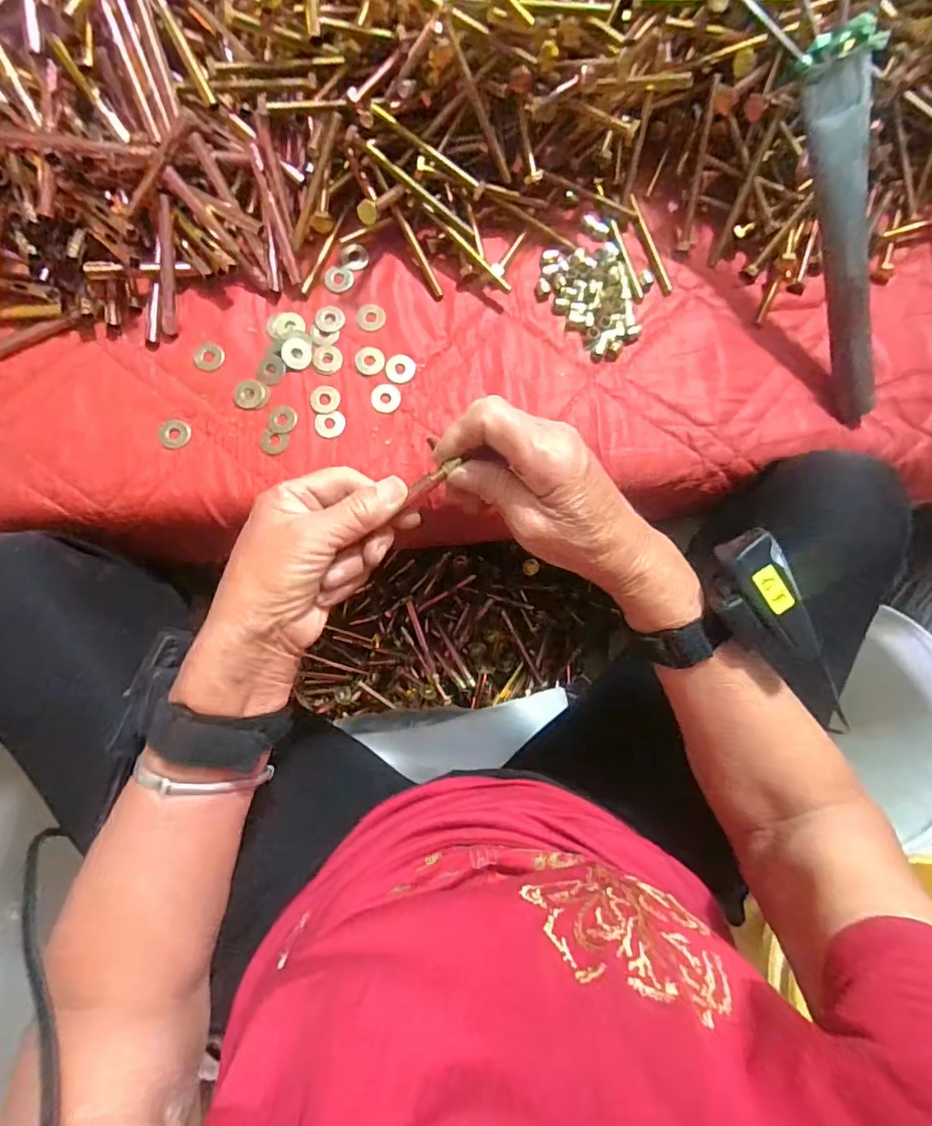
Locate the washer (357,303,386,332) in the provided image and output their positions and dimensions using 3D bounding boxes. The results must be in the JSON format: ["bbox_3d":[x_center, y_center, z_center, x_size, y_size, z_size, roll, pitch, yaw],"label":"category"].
[{"bbox_3d":[-0.072,-0.188,0.419,0.021,0.004,0.022,0,83,-3],"label":"washer"}]

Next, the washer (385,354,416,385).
[{"bbox_3d":[-0.050,-0.147,0.413,0.022,0.004,0.022,0,83,-3],"label":"washer"}]

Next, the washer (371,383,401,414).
[{"bbox_3d":[-0.060,-0.124,0.408,0.022,0.004,0.023,0,83,-3],"label":"washer"}]

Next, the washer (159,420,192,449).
[{"bbox_3d":[-0.213,-0.095,0.399,0.022,0.004,0.020,0,83,-3],"label":"washer"}]

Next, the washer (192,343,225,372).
[{"bbox_3d":[-0.191,-0.153,0.405,0.022,0.004,0.021,0,83,-3],"label":"washer"}]

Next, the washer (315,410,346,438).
[{"bbox_3d":[-0.100,-0.102,0.403,0.022,0.004,0.020,0,83,-3],"label":"washer"}]

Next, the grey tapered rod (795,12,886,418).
[{"bbox_3d":[0.255,-0.212,0.367,0.032,0.023,0.231,-21,113,-3],"label":"grey tapered rod"}]

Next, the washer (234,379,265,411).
[{"bbox_3d":[-0.161,-0.126,0.405,0.021,0.004,0.022,-14,84,-5],"label":"washer"}]

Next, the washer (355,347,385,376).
[{"bbox_3d":[-0.073,-0.154,0.413,0.023,0.004,0.022,0,83,-3],"label":"washer"}]

